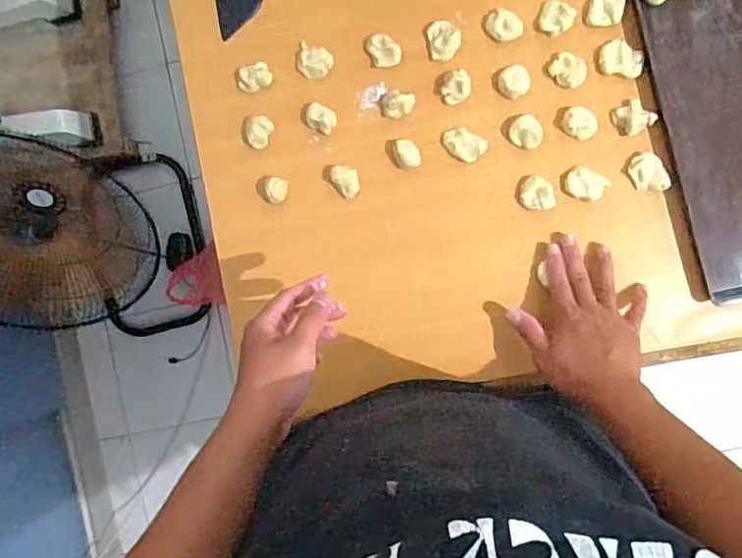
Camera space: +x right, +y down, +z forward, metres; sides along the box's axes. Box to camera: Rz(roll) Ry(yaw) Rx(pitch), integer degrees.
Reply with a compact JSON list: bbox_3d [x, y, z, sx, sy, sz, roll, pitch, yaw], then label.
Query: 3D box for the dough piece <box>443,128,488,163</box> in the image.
[{"bbox_3d":[0.104,-0.150,0.632,0.047,0.012,0.030,30,94,3],"label":"dough piece"}]

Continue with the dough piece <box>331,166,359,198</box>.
[{"bbox_3d":[-0.028,-0.113,0.644,0.026,0.016,0.038,-40,88,5],"label":"dough piece"}]

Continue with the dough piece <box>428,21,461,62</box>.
[{"bbox_3d":[0.083,-0.268,0.633,0.034,0.011,0.043,-9,91,5],"label":"dough piece"}]

